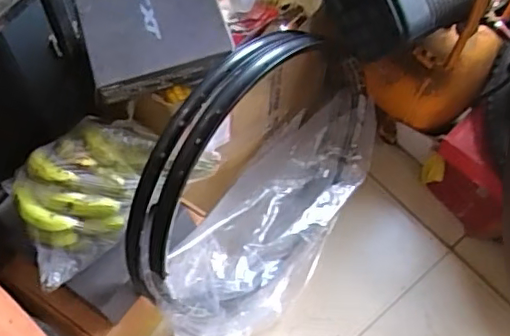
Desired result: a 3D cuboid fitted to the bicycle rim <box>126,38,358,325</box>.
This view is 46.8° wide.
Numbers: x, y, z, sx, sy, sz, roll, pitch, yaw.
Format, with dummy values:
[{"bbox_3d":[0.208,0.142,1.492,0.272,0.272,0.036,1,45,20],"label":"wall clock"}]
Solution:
[{"bbox_3d":[0.008,0.001,1.101,0.523,0.506,0.084,-12,33,-44],"label":"bicycle rim"}]

